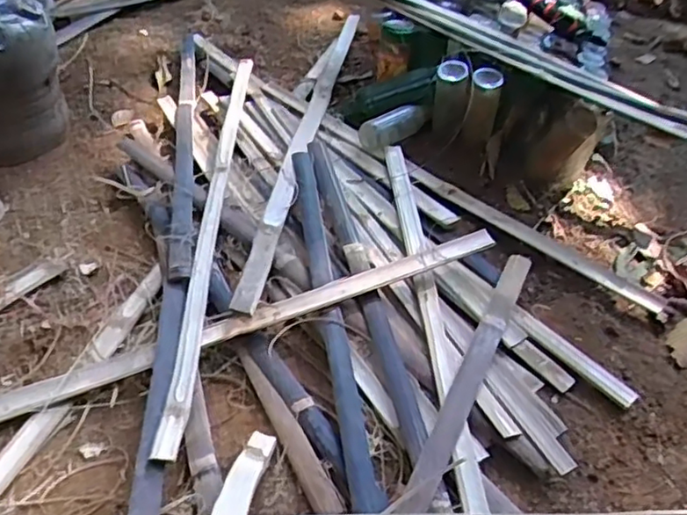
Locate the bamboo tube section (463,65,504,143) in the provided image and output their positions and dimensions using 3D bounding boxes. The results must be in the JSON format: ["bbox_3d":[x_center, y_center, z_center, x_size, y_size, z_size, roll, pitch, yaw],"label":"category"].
[{"bbox_3d":[0.267,-0.284,1.254,0.064,0.151,0.053,18,43,8],"label":"bamboo tube section"}]

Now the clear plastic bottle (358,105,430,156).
[{"bbox_3d":[0.098,-0.267,1.296,0.077,0.060,0.142,36,48,26],"label":"clear plastic bottle"}]

